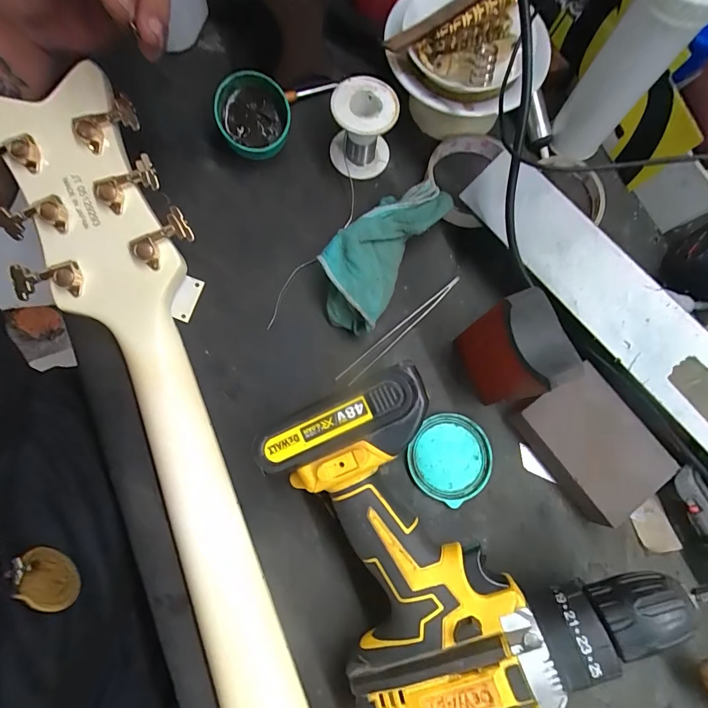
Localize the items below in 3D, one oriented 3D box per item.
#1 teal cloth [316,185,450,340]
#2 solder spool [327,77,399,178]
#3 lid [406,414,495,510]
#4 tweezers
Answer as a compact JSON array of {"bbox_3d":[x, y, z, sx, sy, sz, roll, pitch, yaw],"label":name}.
[{"bbox_3d":[0.019,-0.085,0.304,0.062,0.043,0.135,32,76,6],"label":"teal cloth"},{"bbox_3d":[0.007,-0.188,0.320,0.053,0.055,0.049,1,75,-3],"label":"solder spool"},{"bbox_3d":[0.074,0.079,0.294,0.061,0.011,0.062,1,75,-3],"label":"lid"},{"bbox_3d":[0.038,-0.021,0.308,0.130,0.010,0.012,-43,80,-10],"label":"tweezers"}]

